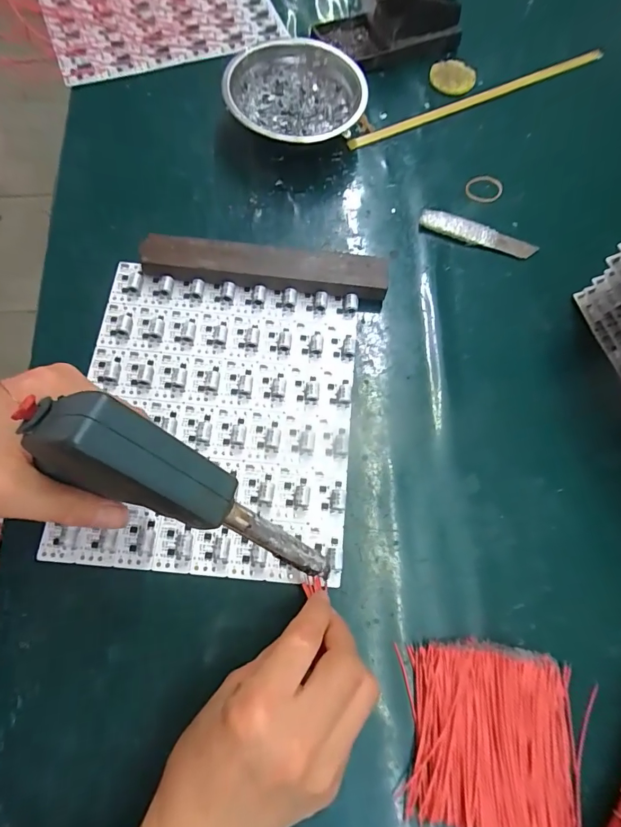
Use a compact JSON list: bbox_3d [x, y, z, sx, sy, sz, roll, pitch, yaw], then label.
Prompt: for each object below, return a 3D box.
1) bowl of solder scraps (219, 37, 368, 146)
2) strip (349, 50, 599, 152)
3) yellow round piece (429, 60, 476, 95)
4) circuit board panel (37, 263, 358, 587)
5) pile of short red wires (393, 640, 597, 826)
[{"bbox_3d":[-0.013,-0.294,0.394,0.124,0.044,0.122,0,71,-1],"label":"bowl of solder scraps"},{"bbox_3d":[0.171,-0.320,0.422,0.297,0.005,0.014,-23,73,-9],"label":"strip"},{"bbox_3d":[0.148,-0.348,0.435,0.042,0.010,0.043,0,71,-1],"label":"yellow round piece"},{"bbox_3d":[-0.071,0.000,0.313,0.200,0.012,0.223,5,71,2],"label":"circuit board panel"},{"bbox_3d":[0.113,0.196,0.251,0.112,0.014,0.099,10,71,2],"label":"pile of short red wires"}]

